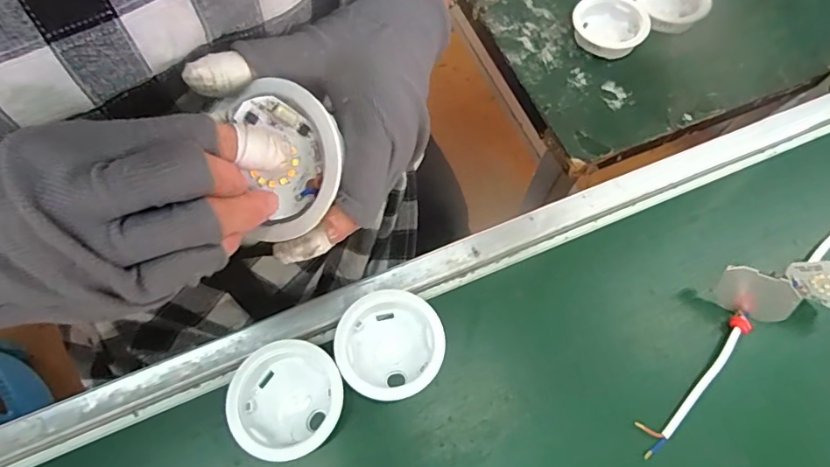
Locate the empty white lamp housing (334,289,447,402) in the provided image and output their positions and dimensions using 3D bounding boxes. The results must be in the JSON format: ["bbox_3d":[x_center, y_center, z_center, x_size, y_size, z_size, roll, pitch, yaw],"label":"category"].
[{"bbox_3d":[-0.017,0.077,0.343,0.071,0.024,0.071,1,67,-2],"label":"empty white lamp housing"}]

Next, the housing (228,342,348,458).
[{"bbox_3d":[-0.084,0.110,0.328,0.071,0.027,0.069,1,67,-2],"label":"housing"}]

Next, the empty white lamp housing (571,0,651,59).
[{"bbox_3d":[0.193,-0.208,0.500,0.064,0.028,0.068,-24,68,-13],"label":"empty white lamp housing"}]

